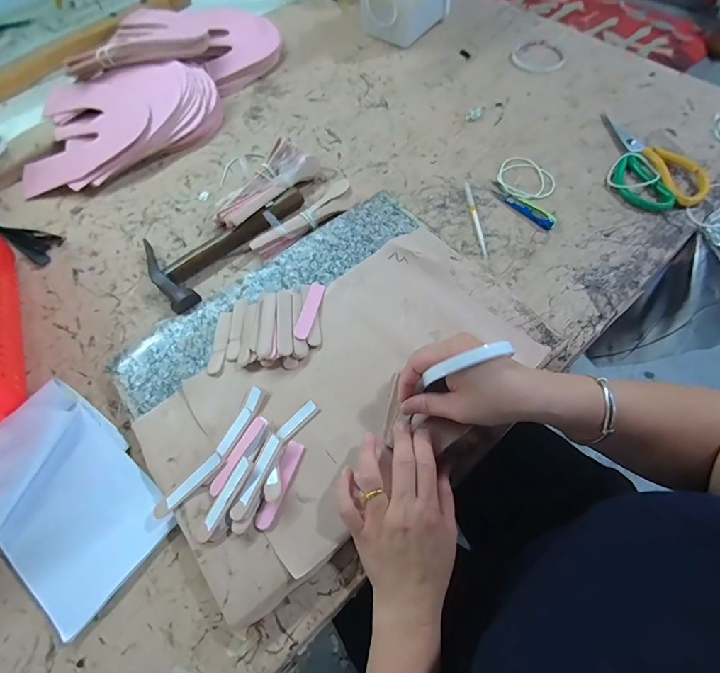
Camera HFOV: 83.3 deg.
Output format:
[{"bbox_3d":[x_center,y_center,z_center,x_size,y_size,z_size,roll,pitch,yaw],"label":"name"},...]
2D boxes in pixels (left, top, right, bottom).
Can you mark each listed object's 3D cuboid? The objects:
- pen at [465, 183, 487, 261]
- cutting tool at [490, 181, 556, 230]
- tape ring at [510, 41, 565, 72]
[{"bbox_3d":[0.150,-0.153,0.524,0.008,0.004,0.126,-4,63,2],"label":"pen"},{"bbox_3d":[0.214,-0.175,0.534,0.026,0.008,0.101,-35,66,-14],"label":"cutting tool"},{"bbox_3d":[0.301,-0.476,0.688,0.084,0.007,0.090,-1,63,3],"label":"tape ring"}]

